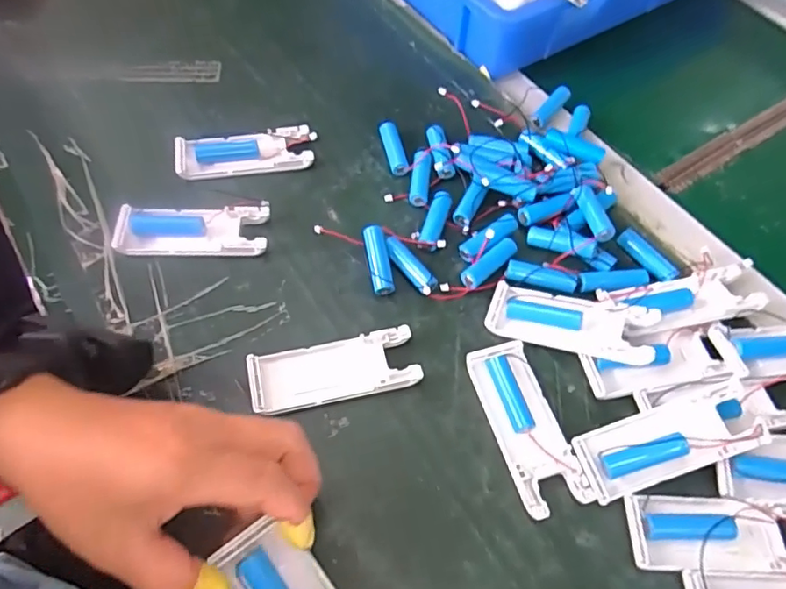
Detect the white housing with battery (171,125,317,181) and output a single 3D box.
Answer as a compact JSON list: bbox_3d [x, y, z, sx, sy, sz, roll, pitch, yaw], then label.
[{"bbox_3d":[-0.119,-0.114,0.451,0.106,0.021,0.037,-10,58,-8],"label":"white housing with battery"}]

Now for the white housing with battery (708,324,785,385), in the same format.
[{"bbox_3d":[0.266,0.035,0.367,0.101,0.018,0.041,-6,58,-6],"label":"white housing with battery"}]

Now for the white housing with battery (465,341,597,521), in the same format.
[{"bbox_3d":[0.082,0.080,0.343,0.041,0.014,0.104,-14,59,-10],"label":"white housing with battery"}]

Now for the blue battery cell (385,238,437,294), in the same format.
[{"bbox_3d":[0.013,-0.019,0.397,0.017,0.018,0.053,-30,63,-19],"label":"blue battery cell"}]

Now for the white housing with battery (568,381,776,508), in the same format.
[{"bbox_3d":[0.163,0.087,0.331,0.107,0.018,0.040,-20,60,0],"label":"white housing with battery"}]

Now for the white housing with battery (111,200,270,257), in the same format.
[{"bbox_3d":[-0.146,-0.049,0.409,0.105,0.015,0.045,-1,57,-2],"label":"white housing with battery"}]

